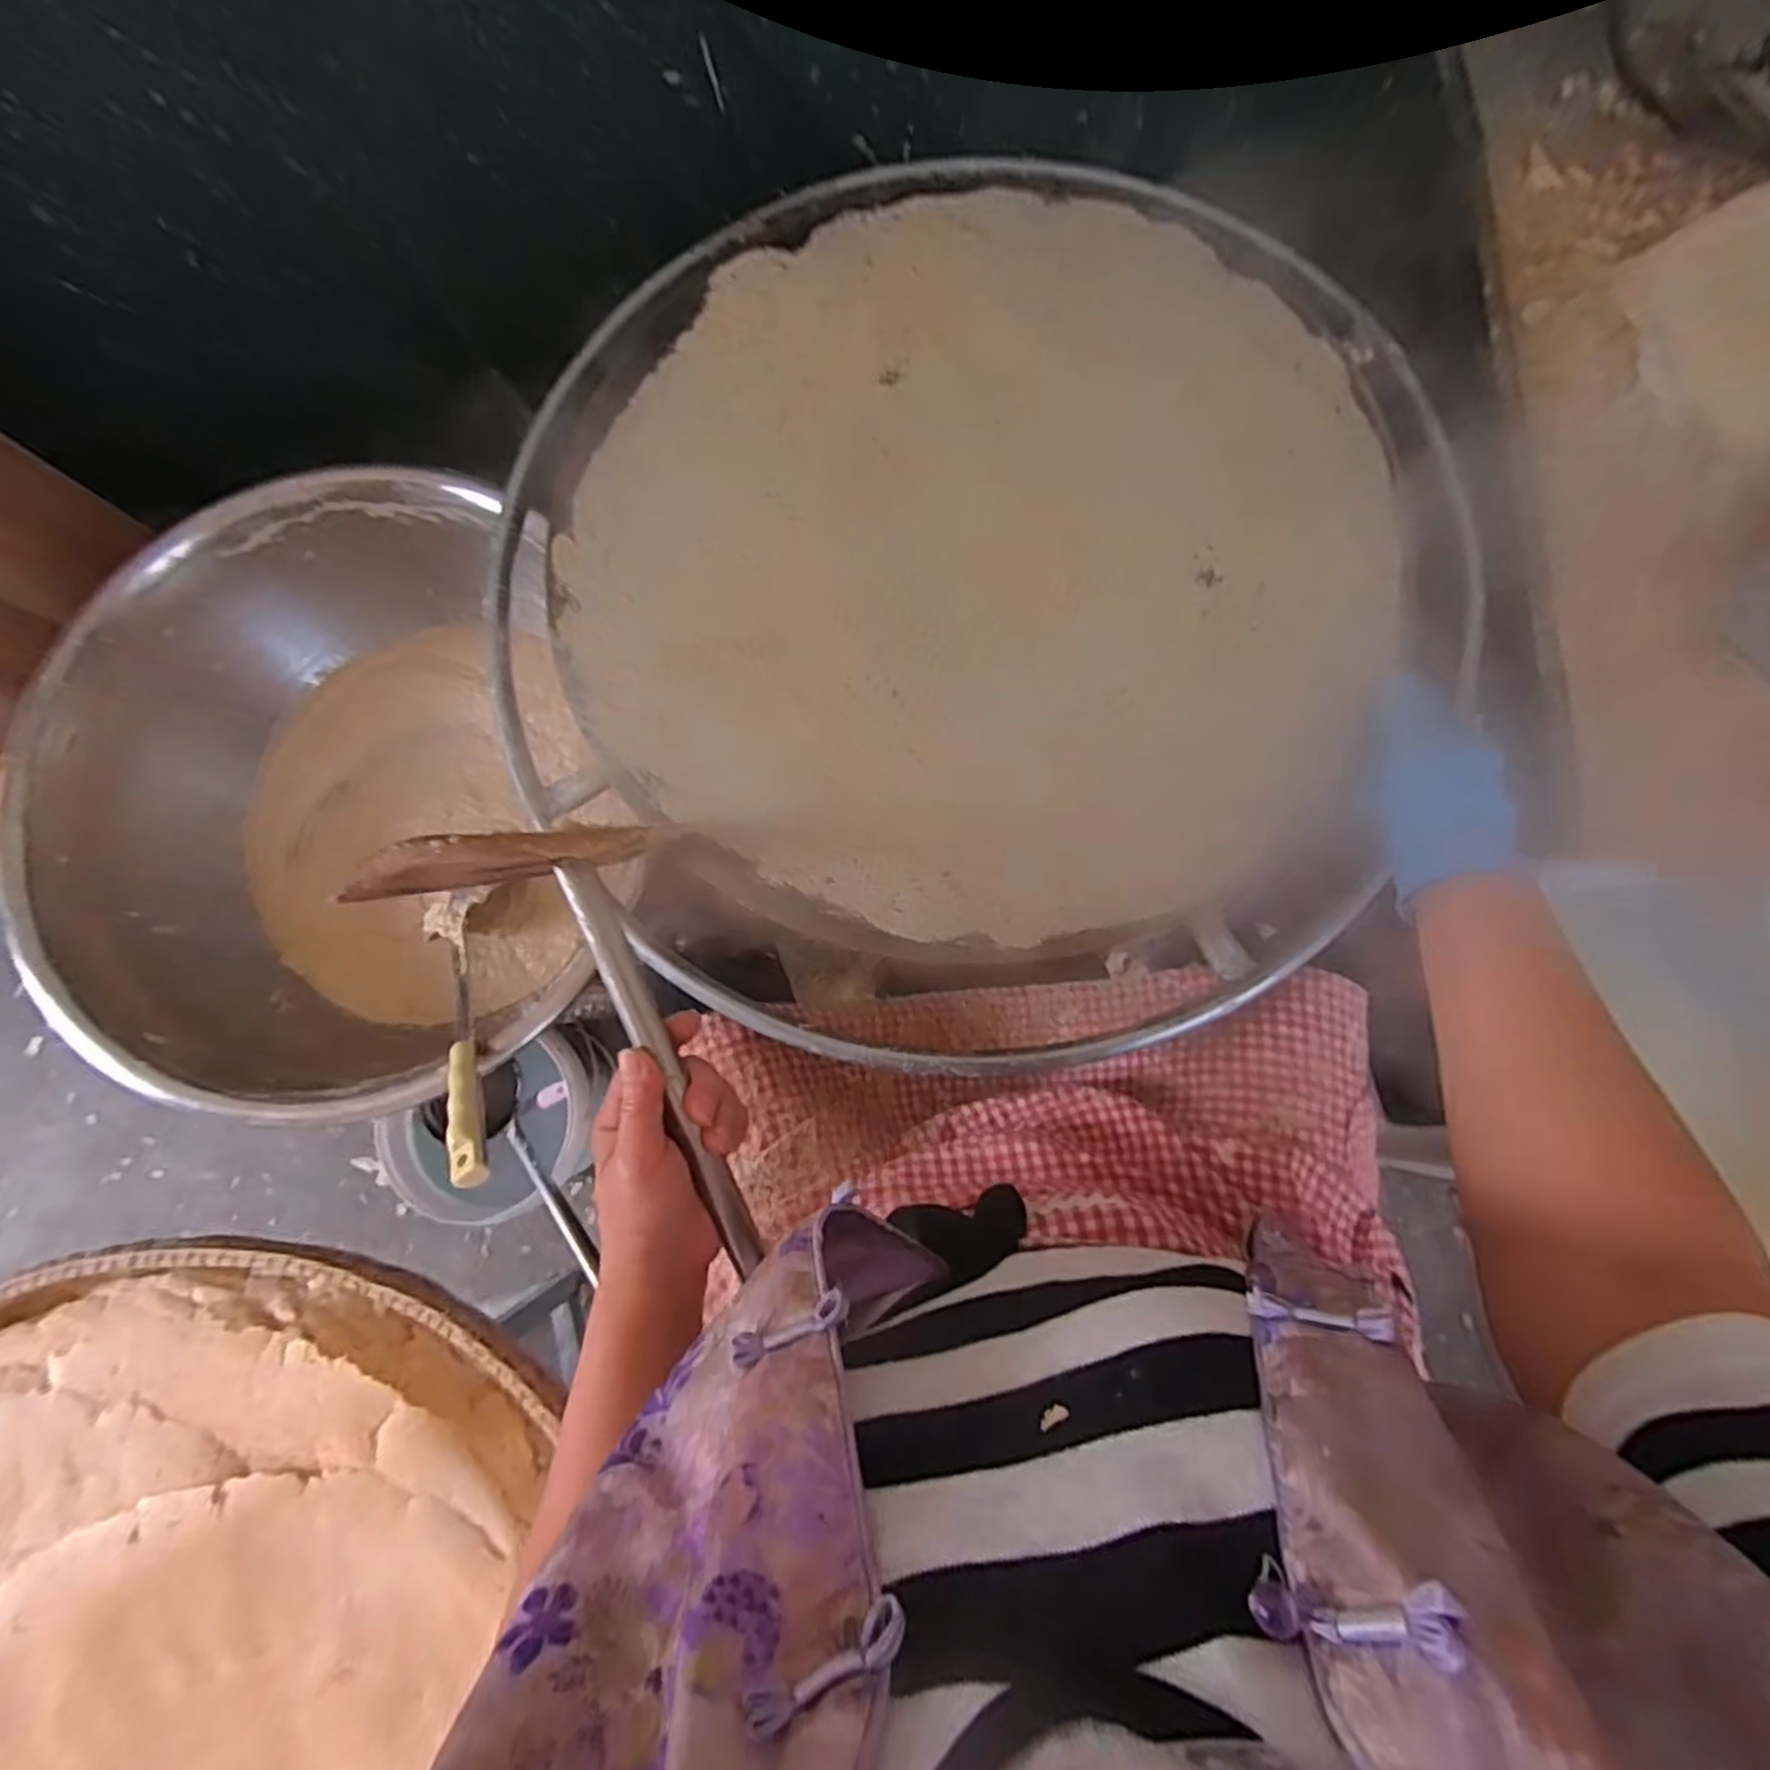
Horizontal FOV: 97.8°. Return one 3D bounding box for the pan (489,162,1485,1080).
[{"bbox_3d":[0.048,-0.217,0.542,0.658,0.069,0.652,0,80,2],"label":"pan"}]

